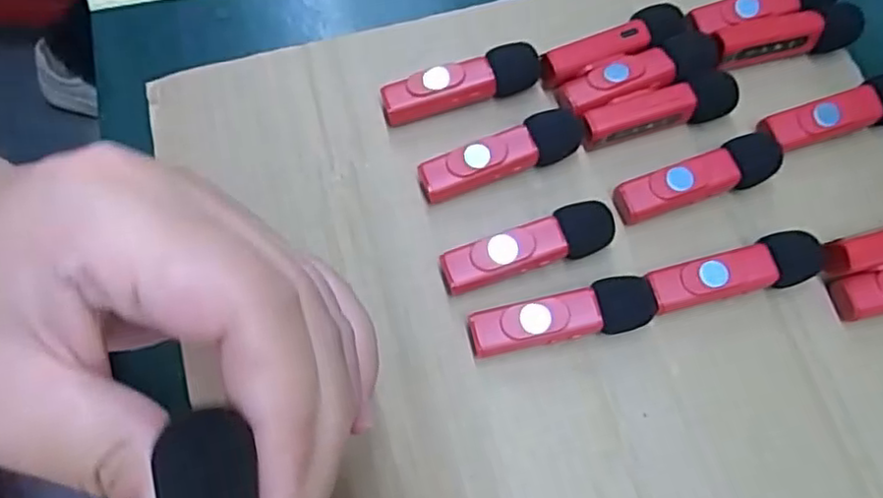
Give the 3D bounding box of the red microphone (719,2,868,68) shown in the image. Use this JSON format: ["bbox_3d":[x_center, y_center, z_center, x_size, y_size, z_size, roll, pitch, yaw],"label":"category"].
[{"bbox_3d":[0.144,-0.088,0.281,0.064,0.018,0.016,-11,70,-11],"label":"red microphone"}]

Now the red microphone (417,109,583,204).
[{"bbox_3d":[0.023,-0.036,0.261,0.065,0.017,0.016,-18,71,-13],"label":"red microphone"}]

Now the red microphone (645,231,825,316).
[{"bbox_3d":[0.106,0.009,0.245,0.063,0.016,0.018,-10,70,-11],"label":"red microphone"}]

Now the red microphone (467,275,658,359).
[{"bbox_3d":[0.043,0.025,0.238,0.066,0.014,0.018,-10,70,-11],"label":"red microphone"}]

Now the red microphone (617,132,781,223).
[{"bbox_3d":[0.100,-0.027,0.259,0.066,0.017,0.017,-15,71,-12],"label":"red microphone"}]

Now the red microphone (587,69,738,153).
[{"bbox_3d":[0.087,-0.055,0.269,0.065,0.017,0.015,-13,70,-12],"label":"red microphone"}]

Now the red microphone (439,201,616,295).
[{"bbox_3d":[0.032,0.000,0.248,0.064,0.017,0.017,-15,71,-12],"label":"red microphone"}]

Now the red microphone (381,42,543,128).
[{"bbox_3d":[0.008,-0.067,0.273,0.065,0.017,0.015,-15,70,-12],"label":"red microphone"}]

